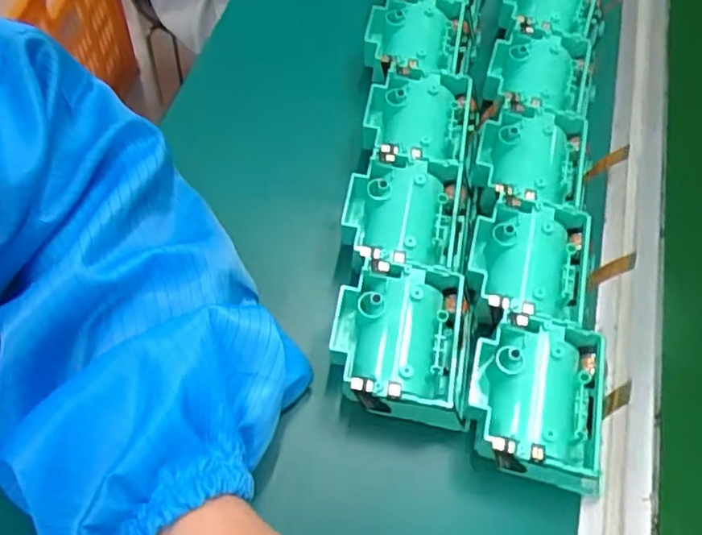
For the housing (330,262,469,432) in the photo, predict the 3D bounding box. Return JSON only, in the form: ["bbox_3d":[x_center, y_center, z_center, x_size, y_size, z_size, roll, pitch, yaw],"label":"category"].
[{"bbox_3d":[0.027,0.041,0.332,0.070,0.033,0.075,5,61,0],"label":"housing"}]

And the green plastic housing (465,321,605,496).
[{"bbox_3d":[0.097,0.071,0.327,0.071,0.044,0.074,13,61,4],"label":"green plastic housing"}]

